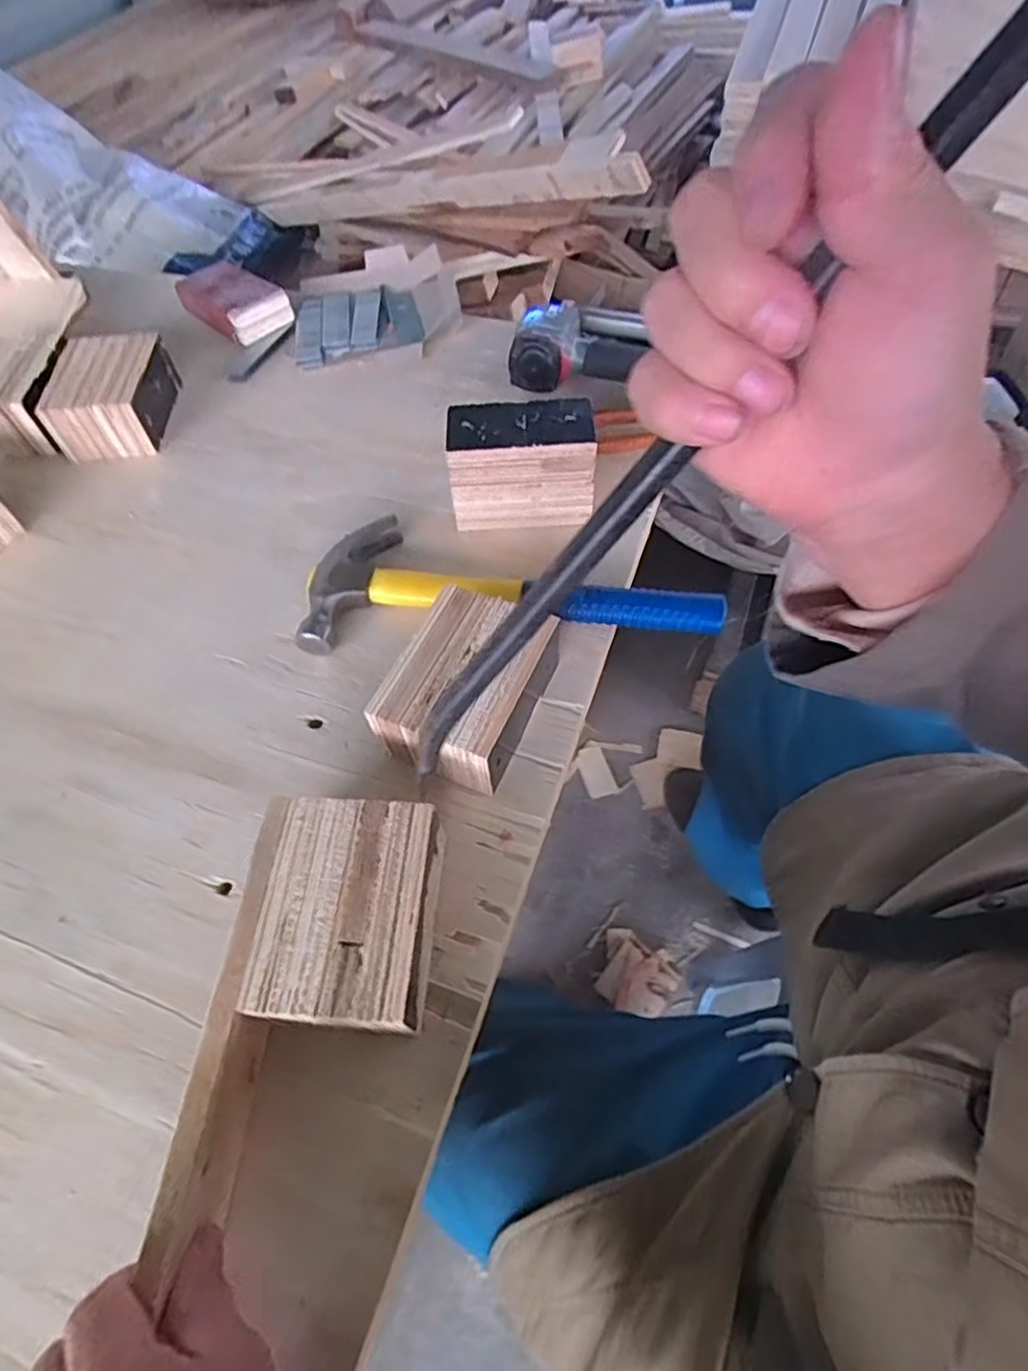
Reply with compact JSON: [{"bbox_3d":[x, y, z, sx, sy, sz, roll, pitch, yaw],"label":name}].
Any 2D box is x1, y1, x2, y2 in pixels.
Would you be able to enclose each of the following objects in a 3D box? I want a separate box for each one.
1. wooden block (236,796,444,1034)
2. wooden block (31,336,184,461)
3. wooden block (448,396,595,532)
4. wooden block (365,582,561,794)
[{"bbox_3d":[-0.092,0.139,0.408,0.094,0.067,0.122,2,57,5],"label":"wooden block"},{"bbox_3d":[-0.410,-0.297,0.702,0.102,0.058,0.121,-4,58,2],"label":"wooden block"},{"bbox_3d":[0.008,-0.186,0.588,0.120,0.089,0.064,-1,58,4],"label":"wooden block"},{"bbox_3d":[-0.029,0.002,0.489,0.090,0.063,0.123,17,61,14],"label":"wooden block"}]

